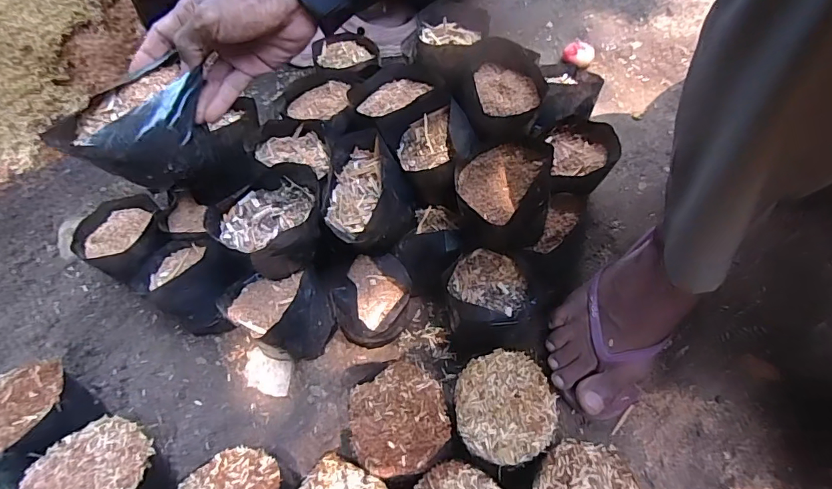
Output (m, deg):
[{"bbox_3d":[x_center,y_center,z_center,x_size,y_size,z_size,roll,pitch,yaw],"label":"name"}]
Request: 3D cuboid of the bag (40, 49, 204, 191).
[{"bbox_3d":[-0.225,-0.094,0.389,0.058,0.066,0.115,38,67,25],"label":"bag"}]

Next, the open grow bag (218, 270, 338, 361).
[{"bbox_3d":[-0.148,0.079,0.533,0.104,0.093,0.093,28,66,22],"label":"open grow bag"}]

